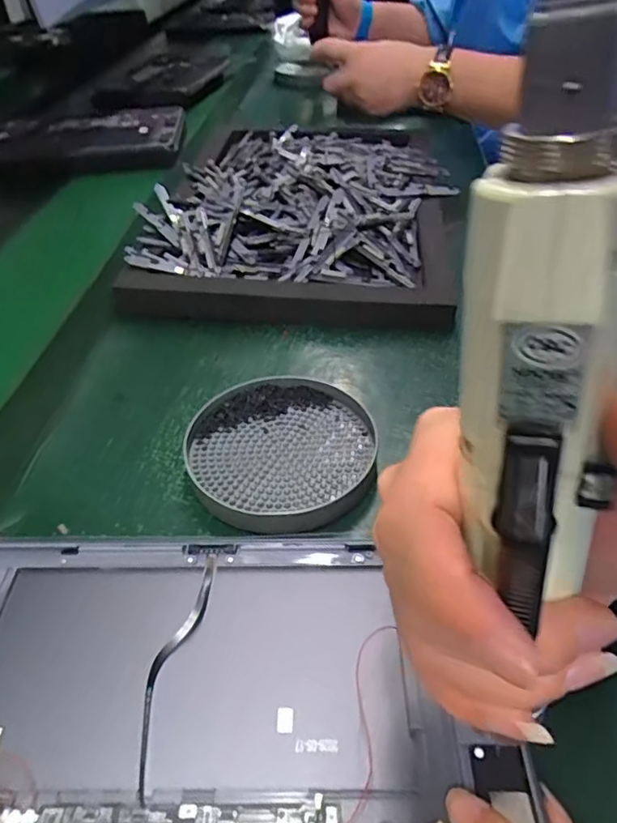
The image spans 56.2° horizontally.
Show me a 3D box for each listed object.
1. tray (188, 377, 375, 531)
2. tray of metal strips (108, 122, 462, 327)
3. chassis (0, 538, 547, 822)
[{"bbox_3d":[-0.017,0.024,0.353,0.111,0.018,0.114,-1,44,1],"label":"tray"},{"bbox_3d":[-0.002,-0.219,0.585,0.283,0.054,0.386,1,43,8],"label":"tray of metal strips"},{"bbox_3d":[-0.051,0.122,0.223,0.243,0.013,0.165,0,44,1],"label":"chassis"}]

